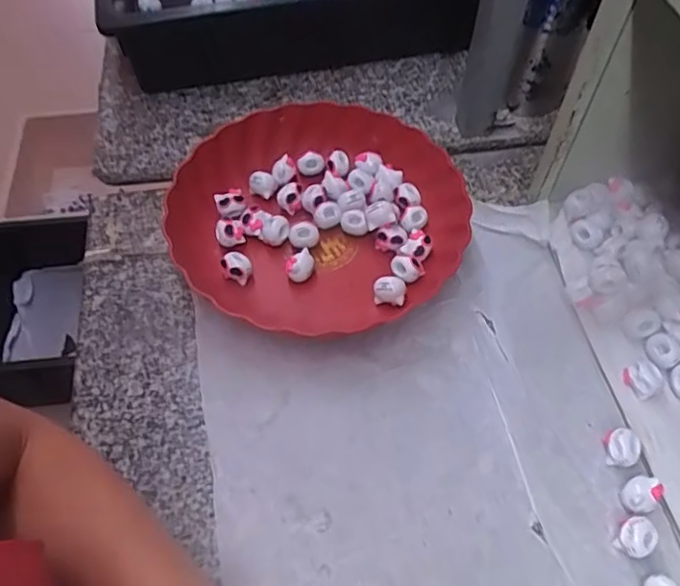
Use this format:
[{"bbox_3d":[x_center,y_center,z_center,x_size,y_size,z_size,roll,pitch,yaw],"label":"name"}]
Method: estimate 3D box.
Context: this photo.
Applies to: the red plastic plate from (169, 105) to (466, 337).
[{"bbox_3d":[-0.018,-0.068,0.507,0.241,0.046,0.220,0,56,0],"label":"red plastic plate"}]

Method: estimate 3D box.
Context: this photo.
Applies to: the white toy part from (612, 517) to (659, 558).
[{"bbox_3d":[0.189,0.156,0.375,0.021,0.020,0.022,0,56,0],"label":"white toy part"}]

